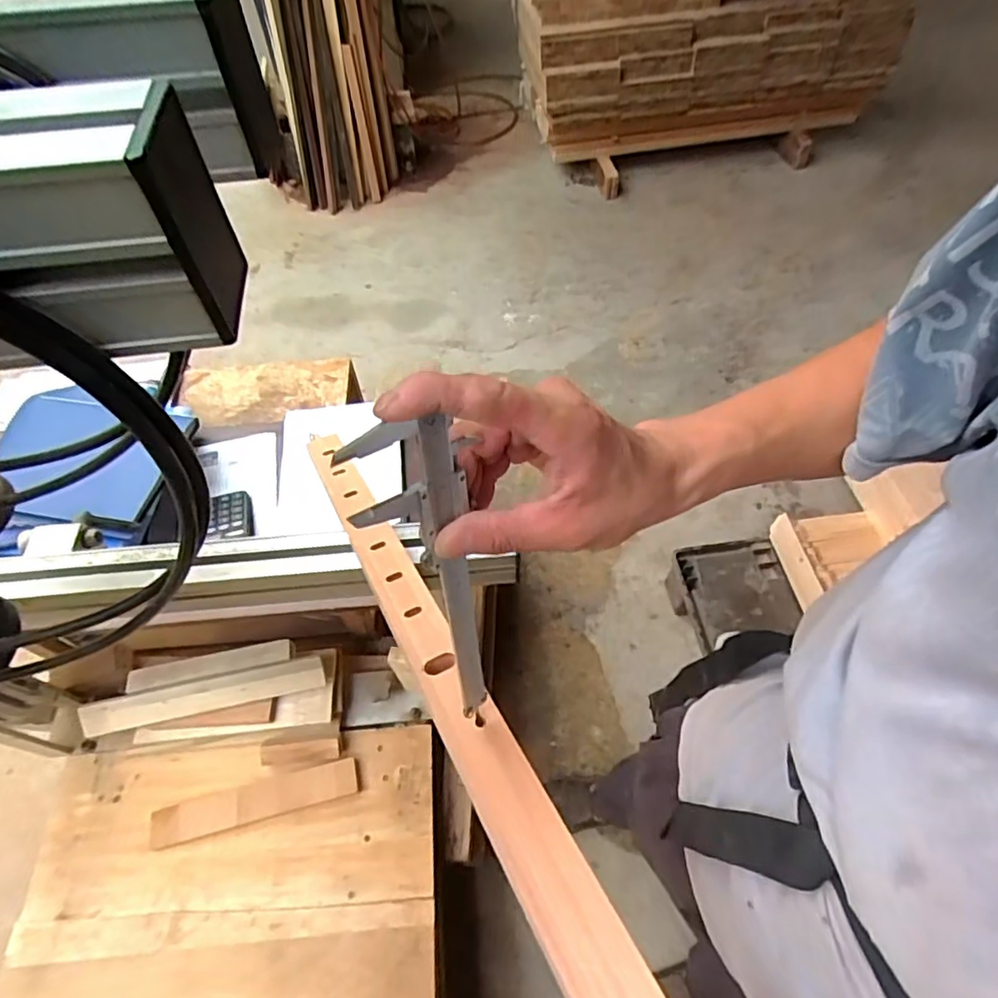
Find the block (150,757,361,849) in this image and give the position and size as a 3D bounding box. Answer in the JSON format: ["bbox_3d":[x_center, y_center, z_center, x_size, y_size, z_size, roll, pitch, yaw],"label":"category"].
[{"bbox_3d":[-0.435,0.539,1.059,0.359,0.016,0.067,-12,57,-7],"label":"block"}]

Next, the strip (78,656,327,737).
[{"bbox_3d":[-0.541,0.358,1.084,0.426,0.025,0.064,-11,88,-7],"label":"strip"}]

